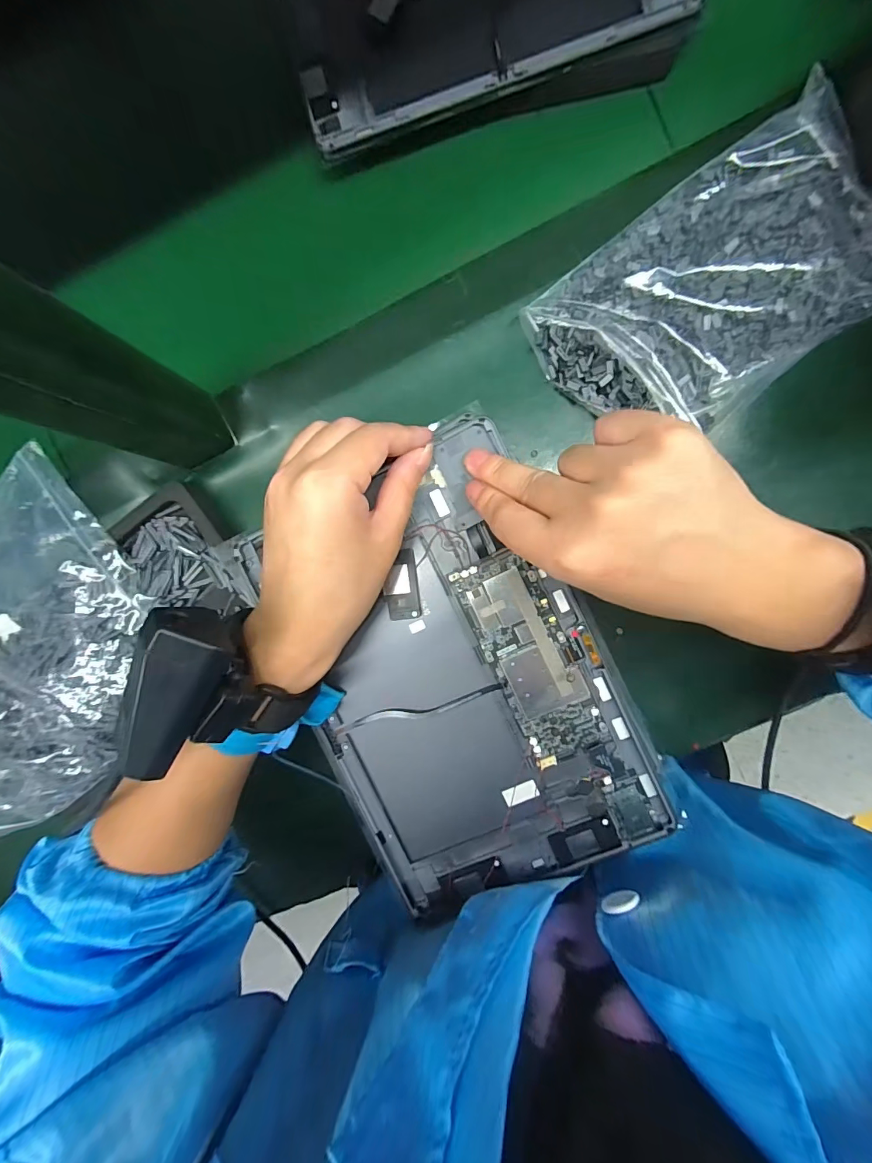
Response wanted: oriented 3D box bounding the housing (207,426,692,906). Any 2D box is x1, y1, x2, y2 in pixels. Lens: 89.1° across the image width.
[{"bbox_3d":[0.010,0.060,0.258,0.173,0.017,0.251,-27,91,6],"label":"housing"}]

